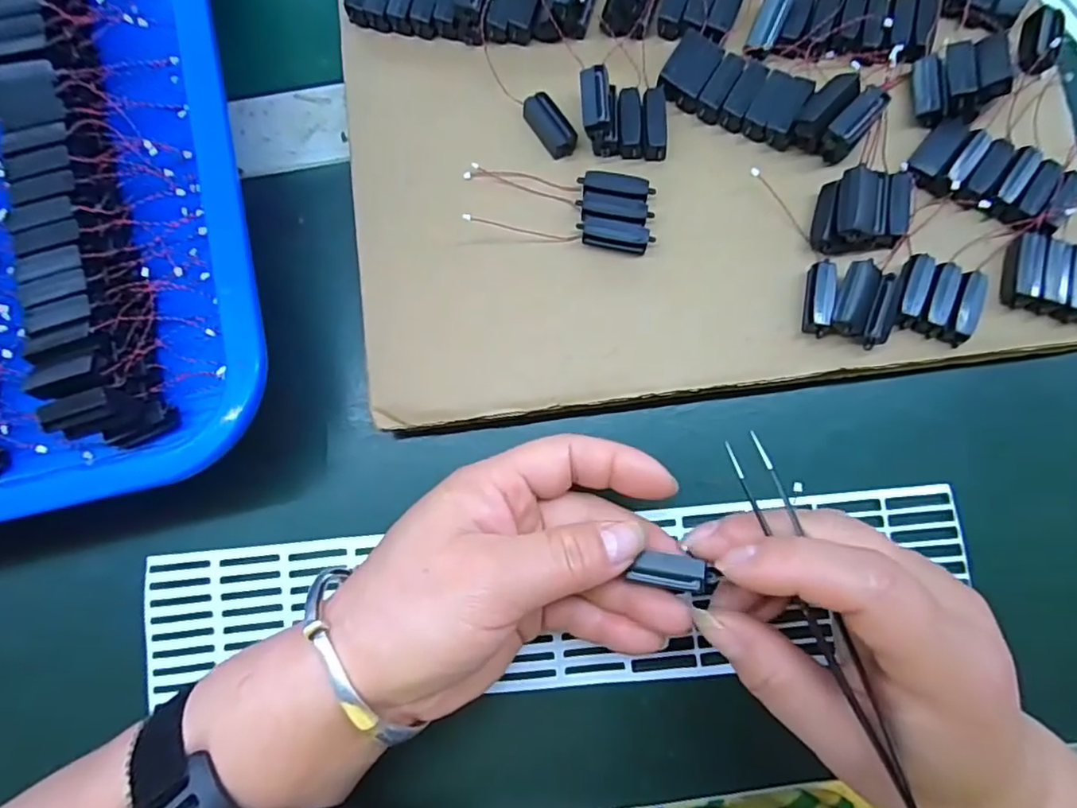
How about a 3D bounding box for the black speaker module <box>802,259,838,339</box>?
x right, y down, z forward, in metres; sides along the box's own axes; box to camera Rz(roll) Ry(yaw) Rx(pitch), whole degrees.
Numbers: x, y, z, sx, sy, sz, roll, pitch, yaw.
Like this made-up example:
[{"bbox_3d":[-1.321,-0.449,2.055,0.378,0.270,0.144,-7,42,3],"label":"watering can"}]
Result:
[{"bbox_3d":[0.113,-0.043,0.239,0.009,0.012,0.029,8,83,3],"label":"black speaker module"}]

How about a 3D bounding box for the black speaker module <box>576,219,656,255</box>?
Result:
[{"bbox_3d":[0.032,-0.070,0.245,0.031,0.008,0.010,8,83,3],"label":"black speaker module"}]

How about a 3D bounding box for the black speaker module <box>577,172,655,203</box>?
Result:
[{"bbox_3d":[0.033,-0.090,0.249,0.031,0.010,0.011,10,83,4],"label":"black speaker module"}]

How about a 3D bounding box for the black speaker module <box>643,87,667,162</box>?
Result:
[{"bbox_3d":[0.049,-0.120,0.252,0.011,0.010,0.031,-3,82,2],"label":"black speaker module"}]

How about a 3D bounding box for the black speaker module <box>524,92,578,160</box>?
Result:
[{"bbox_3d":[0.005,-0.121,0.258,0.014,0.007,0.029,-37,83,-3],"label":"black speaker module"}]

